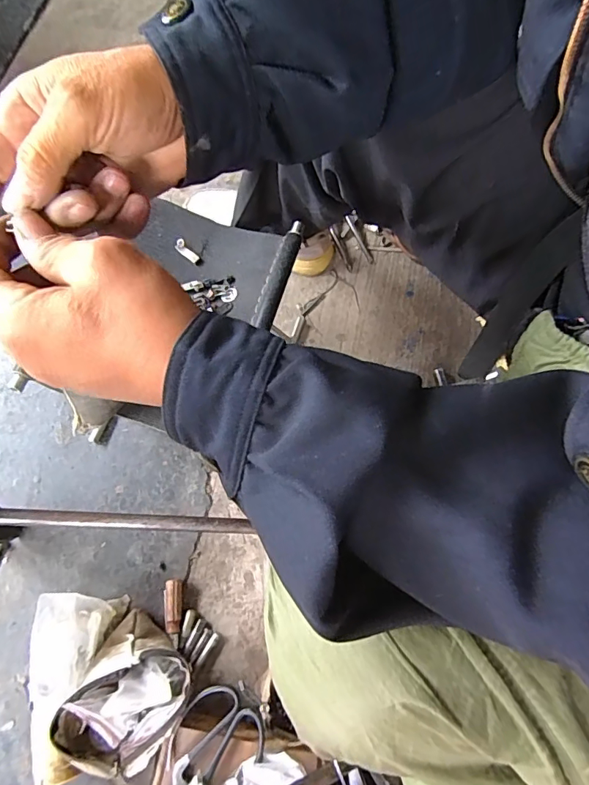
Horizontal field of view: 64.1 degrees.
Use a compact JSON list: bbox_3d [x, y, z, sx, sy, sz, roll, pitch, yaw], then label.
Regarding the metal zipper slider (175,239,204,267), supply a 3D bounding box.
[{"bbox_3d":[-0.133,-0.174,0.589,0.015,0.008,0.043,-42,75,-14],"label":"metal zipper slider"}]

